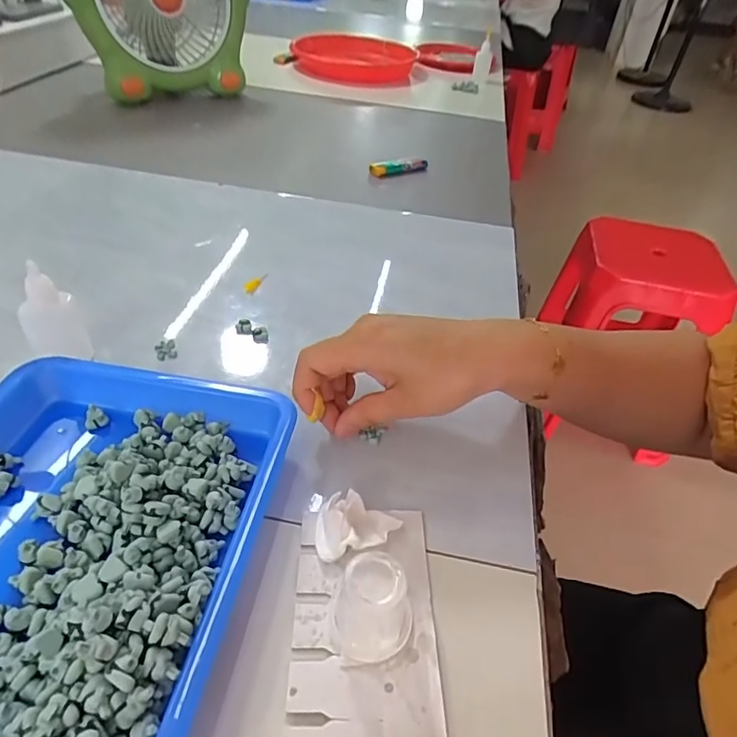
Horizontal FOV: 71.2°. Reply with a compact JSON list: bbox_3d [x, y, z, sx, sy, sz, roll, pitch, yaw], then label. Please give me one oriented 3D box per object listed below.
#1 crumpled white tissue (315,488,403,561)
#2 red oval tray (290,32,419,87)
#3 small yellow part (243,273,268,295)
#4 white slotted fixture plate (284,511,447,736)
[{"bbox_3d":[-0.006,0.079,0.266,0.044,0.019,0.028,-8,43,-16],"label":"crumpled white tissue"},{"bbox_3d":[-0.025,-0.597,0.989,0.219,0.038,0.228,-9,44,-16],"label":"red oval tray"},{"bbox_3d":[-0.098,-0.073,0.442,0.010,0.006,0.026,17,43,12],"label":"small yellow part"},{"bbox_3d":[-0.001,0.115,0.236,0.064,0.006,0.113,3,42,-4],"label":"white slotted fixture plate"}]

